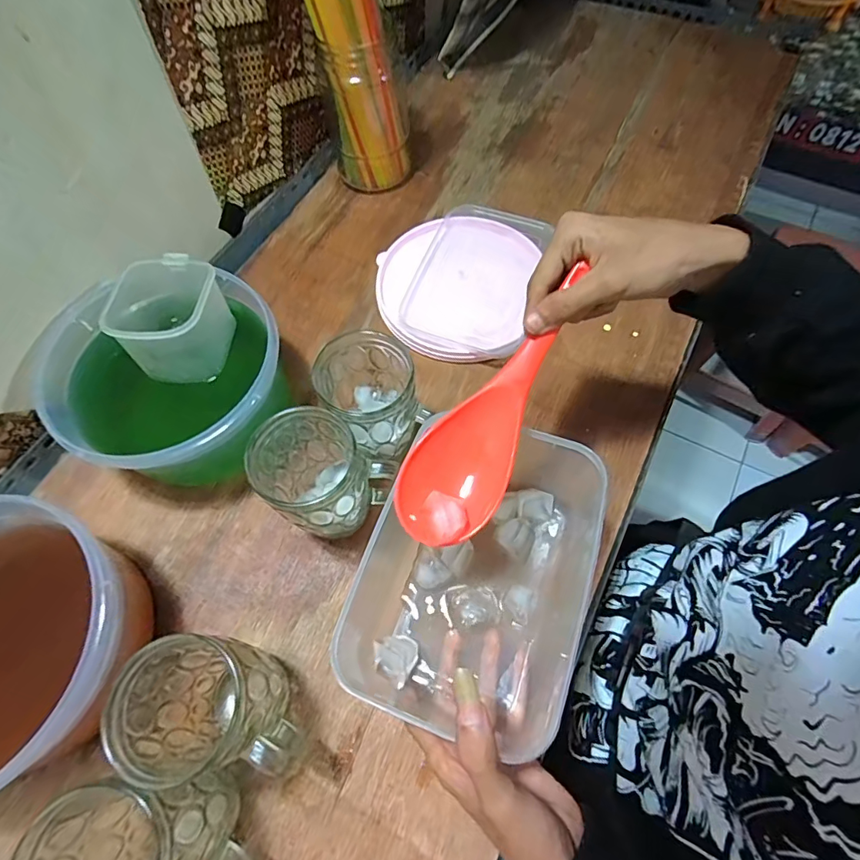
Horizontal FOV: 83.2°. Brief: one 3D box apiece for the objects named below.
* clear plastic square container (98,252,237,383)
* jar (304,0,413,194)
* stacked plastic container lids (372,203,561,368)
[{"bbox_3d":[-0.218,-0.094,0.413,0.076,0.066,0.088,-9,64,-3],"label":"clear plastic square container"},{"bbox_3d":[-0.075,-0.390,0.529,0.094,0.245,0.071,-11,64,-4],"label":"jar"},{"bbox_3d":[0.030,-0.170,0.543,0.166,0.027,0.201,13,65,7],"label":"stacked plastic container lids"}]

